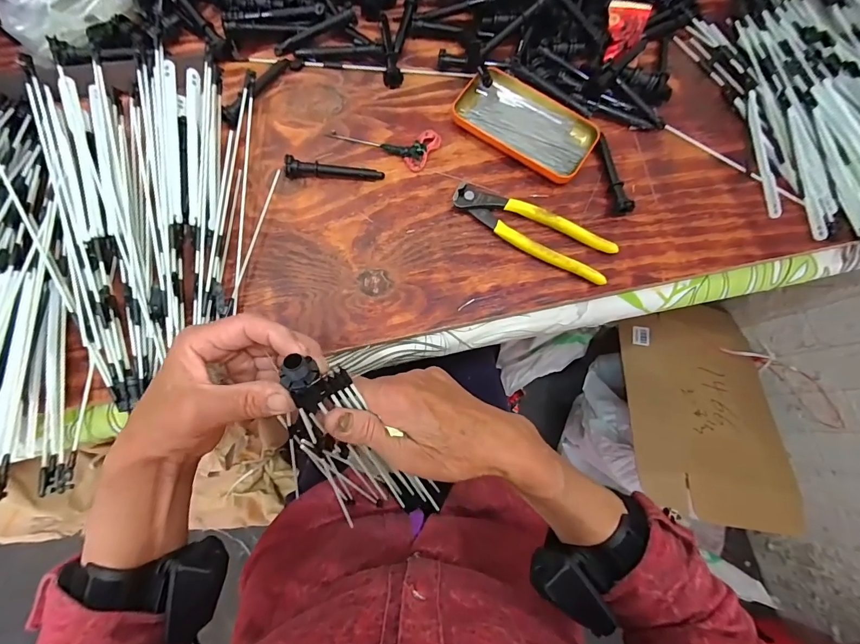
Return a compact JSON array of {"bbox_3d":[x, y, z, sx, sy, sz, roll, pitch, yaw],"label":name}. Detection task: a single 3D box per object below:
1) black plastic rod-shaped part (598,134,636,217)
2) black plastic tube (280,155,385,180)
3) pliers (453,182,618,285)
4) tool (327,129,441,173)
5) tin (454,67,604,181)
[{"bbox_3d":[0.188,-0.150,0.410,0.015,0.019,0.086,-8,77,-5],"label":"black plastic rod-shaped part"},{"bbox_3d":[-0.093,-0.147,0.390,0.092,0.019,0.016,1,76,-3],"label":"black plastic tube"},{"bbox_3d":[0.099,-0.089,0.389,0.161,0.016,0.044,27,76,4],"label":"pliers"},{"bbox_3d":[-0.046,-0.189,0.411,0.108,0.009,0.045,21,76,2],"label":"tool"},{"bbox_3d":[0.102,-0.208,0.418,0.143,0.013,0.079,35,77,6],"label":"tin"}]

